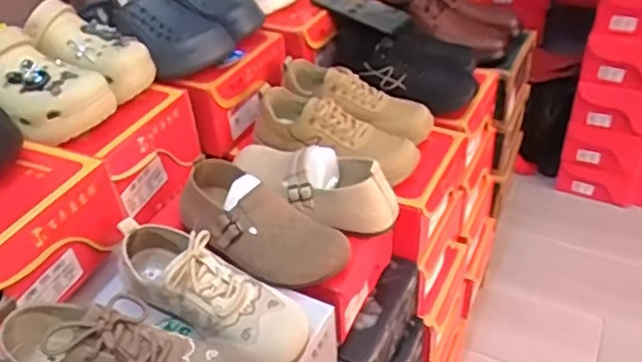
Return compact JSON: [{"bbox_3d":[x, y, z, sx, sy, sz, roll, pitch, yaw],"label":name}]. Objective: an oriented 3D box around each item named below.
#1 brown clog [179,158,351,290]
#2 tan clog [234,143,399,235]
[{"bbox_3d":[-0.069,0.043,0.697,0.212,0.069,0.097,19,42,26],"label":"brown clog"},{"bbox_3d":[-0.017,-0.009,0.762,0.225,0.074,0.083,24,44,31],"label":"tan clog"}]

